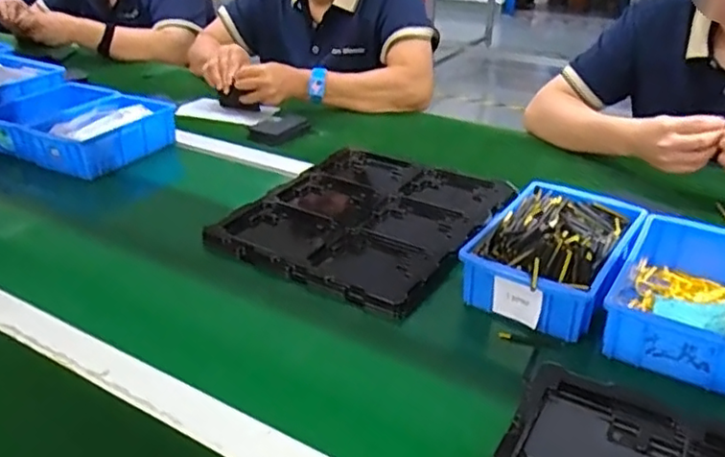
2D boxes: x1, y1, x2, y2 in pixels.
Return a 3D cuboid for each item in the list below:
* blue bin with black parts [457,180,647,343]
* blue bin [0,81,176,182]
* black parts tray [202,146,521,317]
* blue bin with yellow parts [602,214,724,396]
[{"bbox_3d":[0.211,0.026,0.692,0.137,0.073,0.212,19,34,29],"label":"blue bin with black parts"},{"bbox_3d":[-0.447,-0.161,1.013,0.243,0.059,0.215,14,33,24],"label":"blue bin"},{"bbox_3d":[0.026,-0.018,0.815,0.303,0.026,0.334,16,33,28],"label":"black parts tray"},{"bbox_3d":[0.321,0.070,0.620,0.134,0.060,0.197,19,34,29],"label":"blue bin with yellow parts"}]

